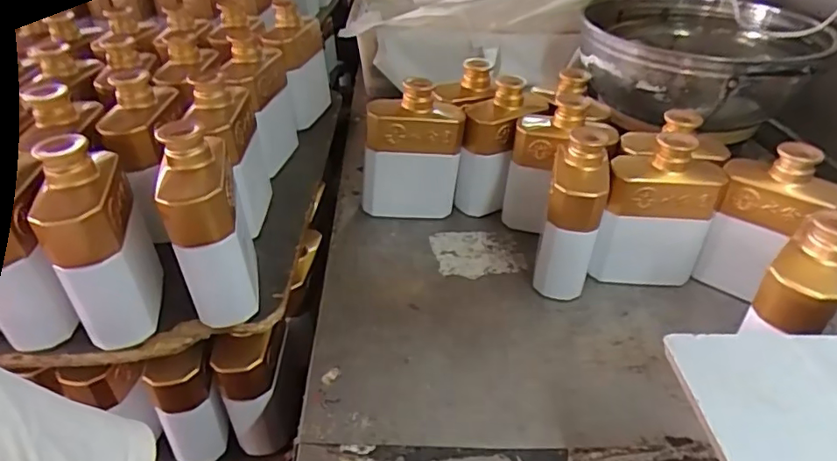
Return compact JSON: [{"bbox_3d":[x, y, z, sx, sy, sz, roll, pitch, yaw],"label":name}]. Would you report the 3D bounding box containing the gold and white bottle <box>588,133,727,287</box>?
[{"bbox_3d":[0.242,-0.012,0.573,0.108,0.165,0.043,8,34,6],"label":"gold and white bottle"}]

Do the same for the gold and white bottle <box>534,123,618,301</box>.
[{"bbox_3d":[0.160,-0.019,0.580,0.055,0.166,0.096,13,35,13],"label":"gold and white bottle"}]

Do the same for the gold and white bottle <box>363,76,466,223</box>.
[{"bbox_3d":[-0.009,-0.097,0.692,0.118,0.156,0.055,1,34,-3],"label":"gold and white bottle"}]

